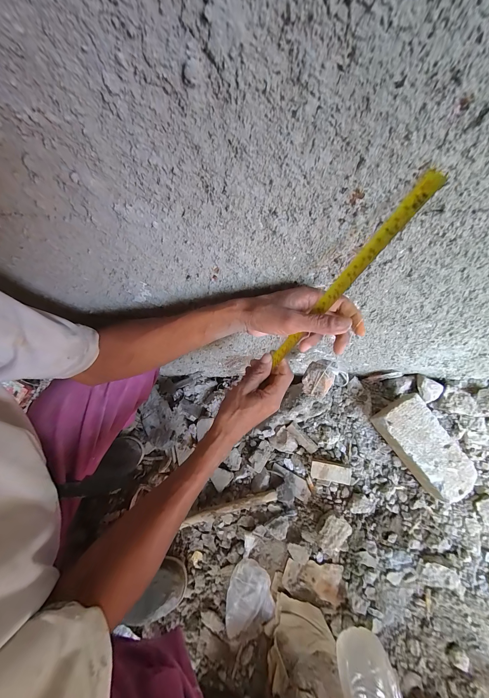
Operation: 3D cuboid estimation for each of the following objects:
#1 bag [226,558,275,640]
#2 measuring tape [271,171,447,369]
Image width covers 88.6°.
[{"bbox_3d":[0.012,0.513,0.512,0.093,0.025,0.127,4,67,4],"label":"bag"},{"bbox_3d":[0.096,-0.058,0.277,0.005,0.251,0.016,-16,63,-40],"label":"measuring tape"}]

